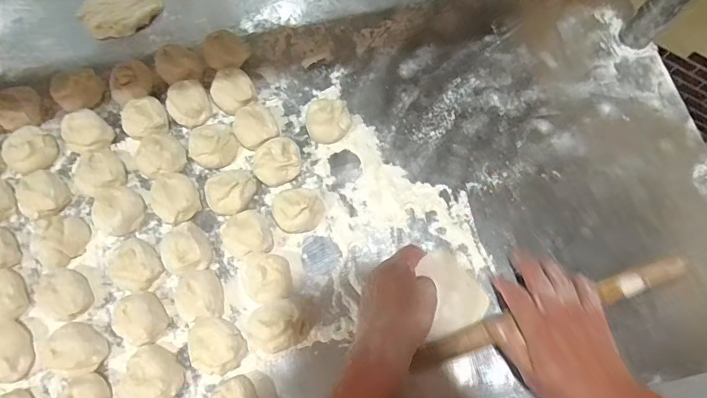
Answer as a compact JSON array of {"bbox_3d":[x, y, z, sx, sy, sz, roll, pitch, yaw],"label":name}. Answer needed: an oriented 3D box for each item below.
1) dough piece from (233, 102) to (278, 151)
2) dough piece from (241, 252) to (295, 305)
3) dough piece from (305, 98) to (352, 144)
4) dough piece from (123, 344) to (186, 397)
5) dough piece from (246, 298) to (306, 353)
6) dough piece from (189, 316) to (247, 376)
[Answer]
[{"bbox_3d":[-0.115,-0.086,0.510,0.048,0.034,0.055,-22,72,-6],"label":"dough piece"},{"bbox_3d":[-0.088,0.082,0.456,0.045,0.032,0.050,-16,72,-4],"label":"dough piece"},{"bbox_3d":[-0.030,-0.091,0.511,0.051,0.035,0.041,5,72,3],"label":"dough piece"},{"bbox_3d":[-0.194,0.172,0.426,0.049,0.029,0.056,-7,72,-1],"label":"dough piece"},{"bbox_3d":[-0.079,0.130,0.444,0.054,0.038,0.046,-20,72,-5],"label":"dough piece"},{"bbox_3d":[-0.136,0.145,0.432,0.047,0.035,0.054,-34,74,-10],"label":"dough piece"}]

